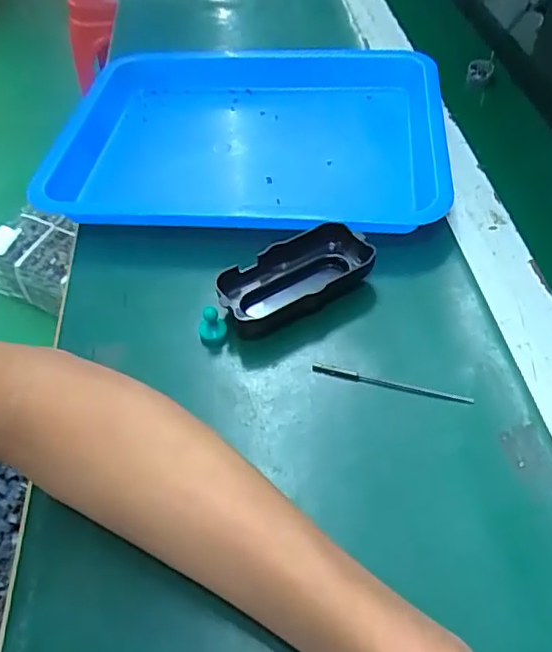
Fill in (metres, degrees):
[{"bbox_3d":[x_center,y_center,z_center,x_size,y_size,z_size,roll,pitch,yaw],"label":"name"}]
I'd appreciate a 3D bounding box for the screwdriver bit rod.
[{"bbox_3d":[0.071,0.036,0.361,0.098,0.004,0.008,12,51,14],"label":"screwdriver bit rod"}]

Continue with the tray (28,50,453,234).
[{"bbox_3d":[-0.021,-0.169,0.515,0.316,0.037,0.254,5,50,8],"label":"tray"}]

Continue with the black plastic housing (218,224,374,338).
[{"bbox_3d":[0.014,-0.032,0.405,0.106,0.028,0.052,-24,52,-16],"label":"black plastic housing"}]

